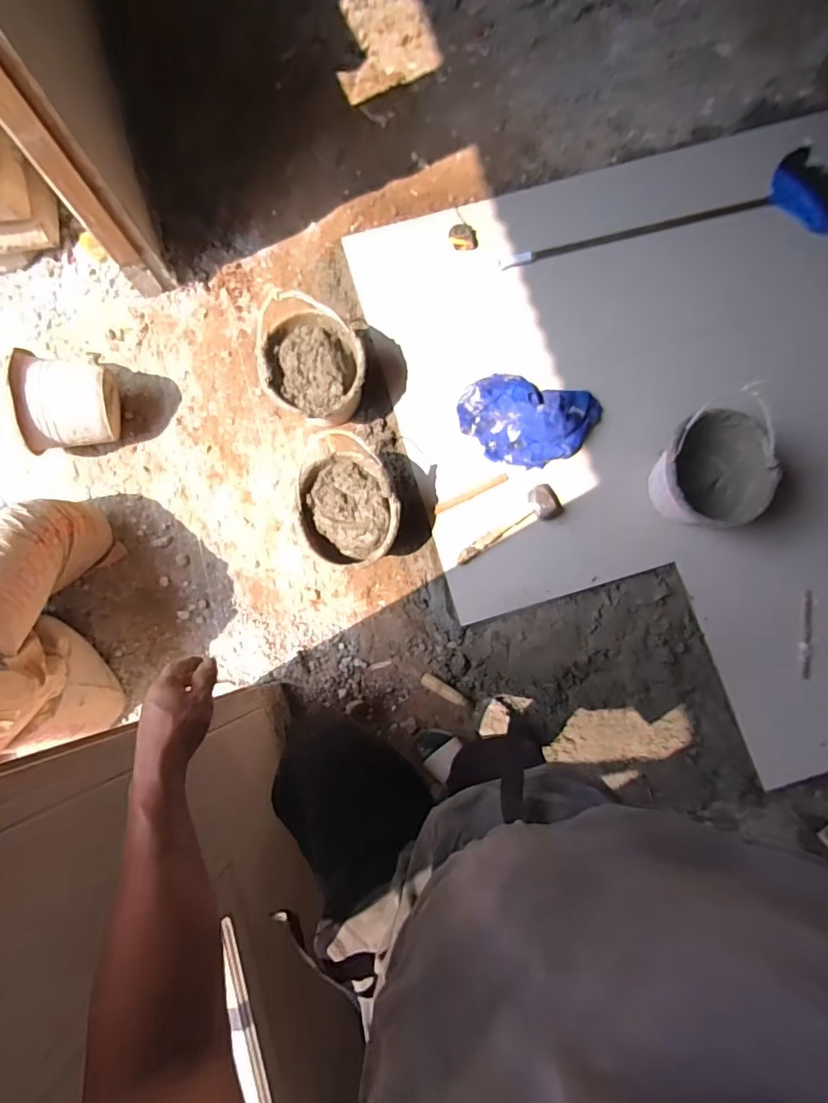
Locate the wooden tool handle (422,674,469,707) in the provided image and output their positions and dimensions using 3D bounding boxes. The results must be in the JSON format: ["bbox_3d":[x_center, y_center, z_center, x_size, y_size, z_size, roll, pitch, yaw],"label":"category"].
[{"bbox_3d":[0.079,0.359,1.296,0.130,0.022,0.032,29,82,5],"label":"wooden tool handle"}]

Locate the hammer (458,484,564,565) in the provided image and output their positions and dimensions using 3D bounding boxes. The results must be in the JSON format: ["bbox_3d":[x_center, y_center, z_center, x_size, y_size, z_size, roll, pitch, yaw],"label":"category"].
[{"bbox_3d":[0.258,-0.066,1.359,0.324,0.056,0.100,-34,82,-5],"label":"hammer"}]

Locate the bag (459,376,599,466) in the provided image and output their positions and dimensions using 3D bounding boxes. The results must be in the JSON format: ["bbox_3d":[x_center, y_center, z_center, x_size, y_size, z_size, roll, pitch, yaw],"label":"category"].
[{"bbox_3d":[0.321,-0.373,1.406,0.386,0.080,0.269,16,81,3],"label":"bag"}]

